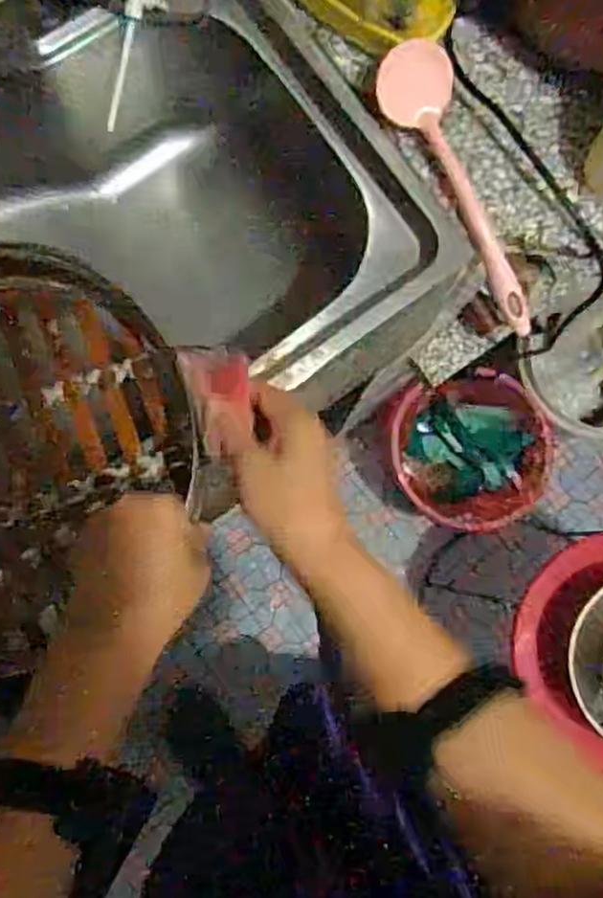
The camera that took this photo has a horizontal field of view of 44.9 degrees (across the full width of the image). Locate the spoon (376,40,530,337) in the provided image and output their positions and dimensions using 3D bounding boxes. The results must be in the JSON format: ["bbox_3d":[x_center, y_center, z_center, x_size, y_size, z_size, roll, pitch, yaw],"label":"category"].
[{"bbox_3d":[0.131,-0.204,0.586,0.057,0.025,0.239,-26,97,-7],"label":"spoon"}]

